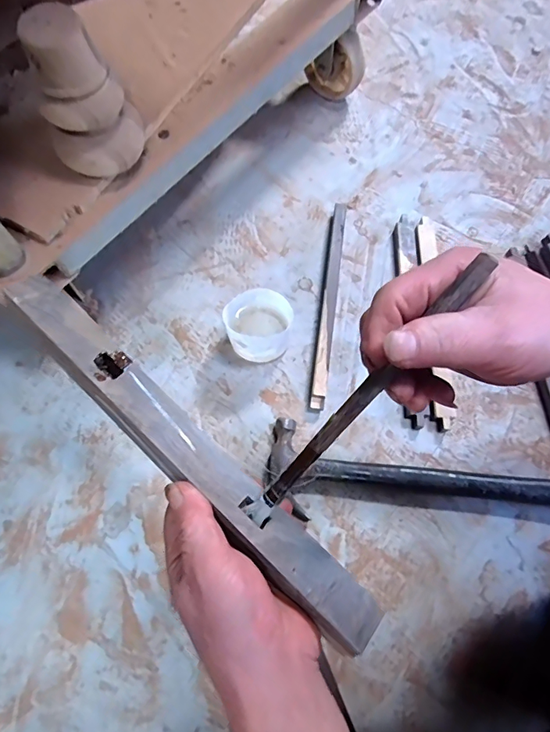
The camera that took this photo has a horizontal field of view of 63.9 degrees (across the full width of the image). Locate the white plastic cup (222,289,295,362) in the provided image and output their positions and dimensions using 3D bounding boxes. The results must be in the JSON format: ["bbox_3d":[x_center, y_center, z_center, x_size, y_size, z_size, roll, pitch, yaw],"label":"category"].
[{"bbox_3d":[-0.020,-0.057,0.660,0.096,0.076,0.088,0,70,1],"label":"white plastic cup"}]

